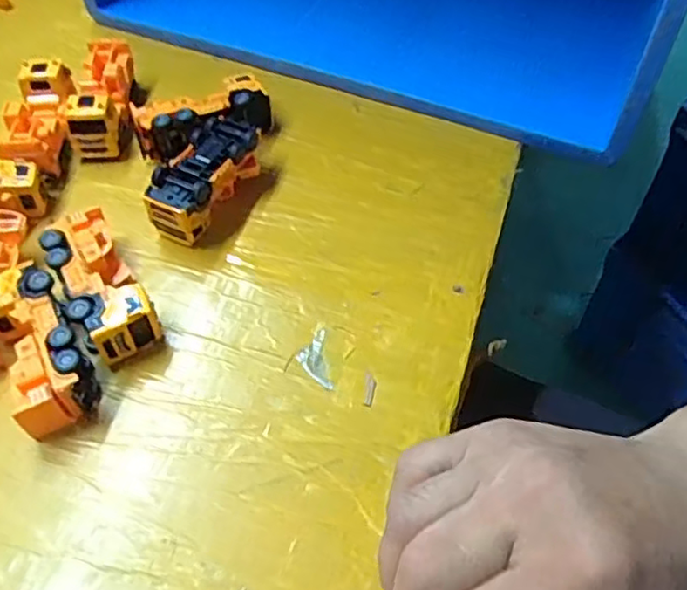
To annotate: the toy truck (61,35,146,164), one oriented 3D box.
[{"bbox_3d":[-0.188,-0.157,0.520,0.043,0.048,0.104,-1,53,-1],"label":"toy truck"}]

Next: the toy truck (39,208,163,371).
[{"bbox_3d":[-0.157,-0.004,0.411,0.051,0.037,0.104,-26,57,-19],"label":"toy truck"}]

